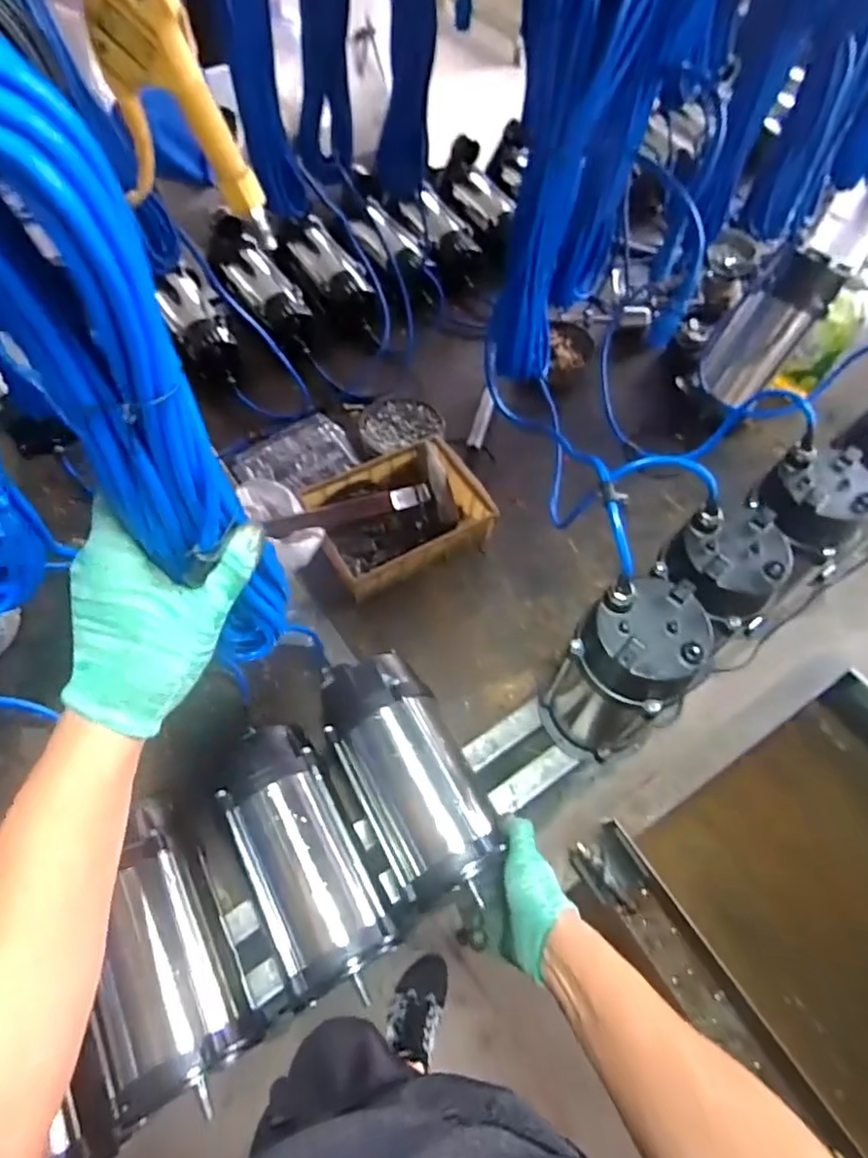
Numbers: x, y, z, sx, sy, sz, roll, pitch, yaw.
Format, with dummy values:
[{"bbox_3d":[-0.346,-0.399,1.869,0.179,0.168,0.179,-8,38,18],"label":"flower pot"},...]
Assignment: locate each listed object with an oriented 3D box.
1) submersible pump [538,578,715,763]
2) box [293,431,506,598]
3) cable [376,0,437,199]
[{"bbox_3d":[0.202,0.108,0.698,0.107,0.270,0.110,2,60,-3],"label":"submersible pump"},{"bbox_3d":[-0.053,-0.099,0.902,0.250,0.052,0.186,-24,64,-17],"label":"box"},{"bbox_3d":[-0.033,-0.637,0.704,0.068,0.351,0.059,2,60,-3],"label":"cable"}]

